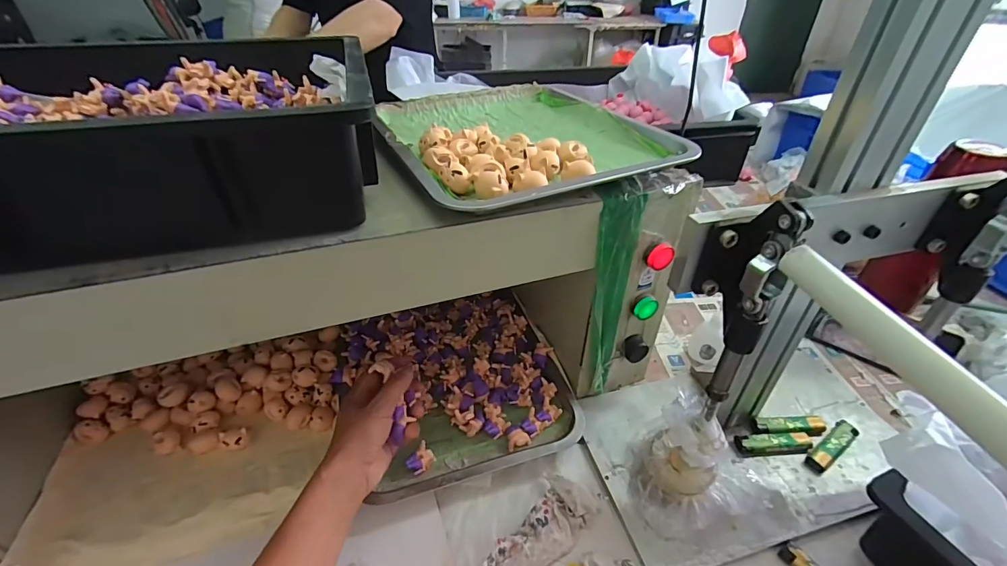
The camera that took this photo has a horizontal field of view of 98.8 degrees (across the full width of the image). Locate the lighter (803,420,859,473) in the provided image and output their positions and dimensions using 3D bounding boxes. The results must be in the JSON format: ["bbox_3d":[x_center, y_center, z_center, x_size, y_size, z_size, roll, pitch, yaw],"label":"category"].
[{"bbox_3d":[0.367,0.179,0.480,0.089,0.012,0.022,-22,44,-29],"label":"lighter"}]

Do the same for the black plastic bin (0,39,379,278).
[{"bbox_3d":[-0.337,-0.110,0.352,0.435,0.109,0.303,-9,38,-14],"label":"black plastic bin"}]

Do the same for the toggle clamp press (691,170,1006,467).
[{"bbox_3d":[0.294,0.044,0.274,0.248,0.139,0.237,-12,39,-19],"label":"toggle clamp press"}]

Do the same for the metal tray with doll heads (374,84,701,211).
[{"bbox_3d":[0.010,-0.159,0.463,0.255,0.032,0.299,-15,40,-21],"label":"metal tray with doll heads"}]

